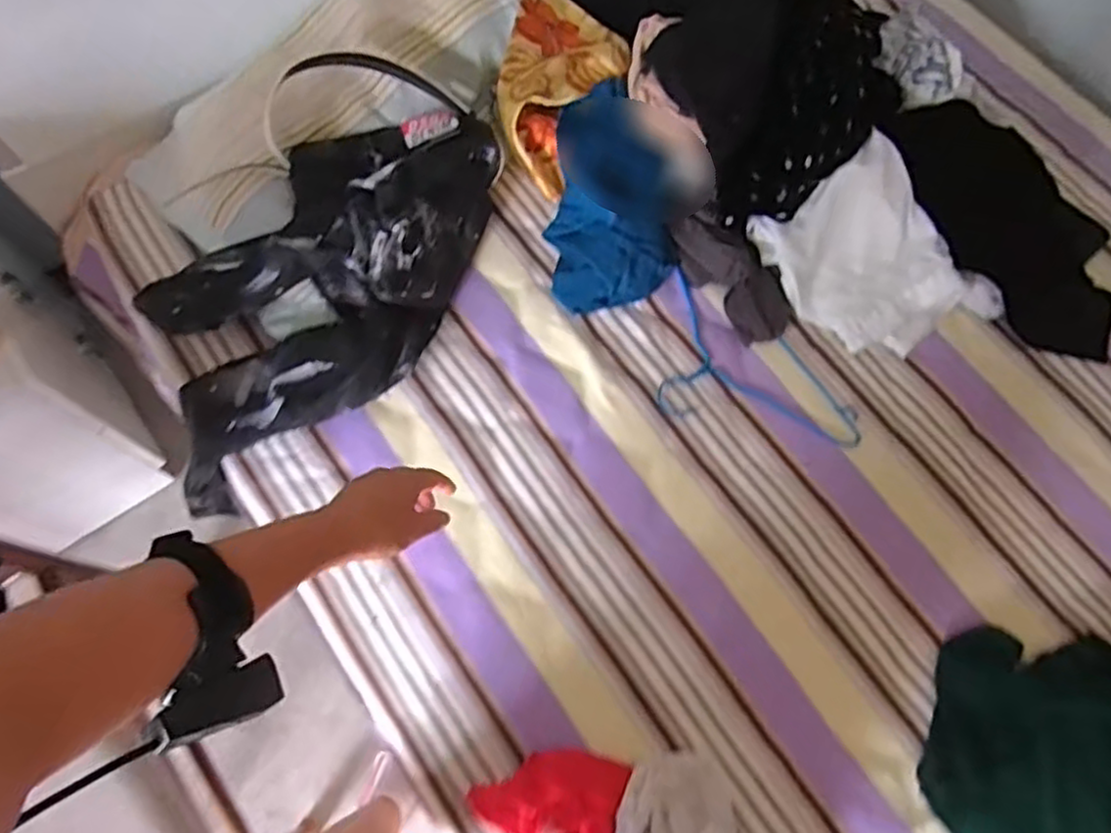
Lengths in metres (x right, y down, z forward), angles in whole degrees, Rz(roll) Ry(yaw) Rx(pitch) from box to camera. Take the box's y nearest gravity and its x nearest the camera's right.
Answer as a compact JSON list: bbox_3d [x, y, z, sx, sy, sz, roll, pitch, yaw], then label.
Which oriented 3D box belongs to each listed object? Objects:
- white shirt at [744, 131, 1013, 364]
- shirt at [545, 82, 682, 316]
[{"bbox_3d":[0.463,-0.219,1.025,0.251,0.095,0.304,-34,74,-14],"label":"white shirt"},{"bbox_3d":[0.077,-0.326,1.052,0.187,0.087,0.323,-7,70,-5],"label":"shirt"}]

